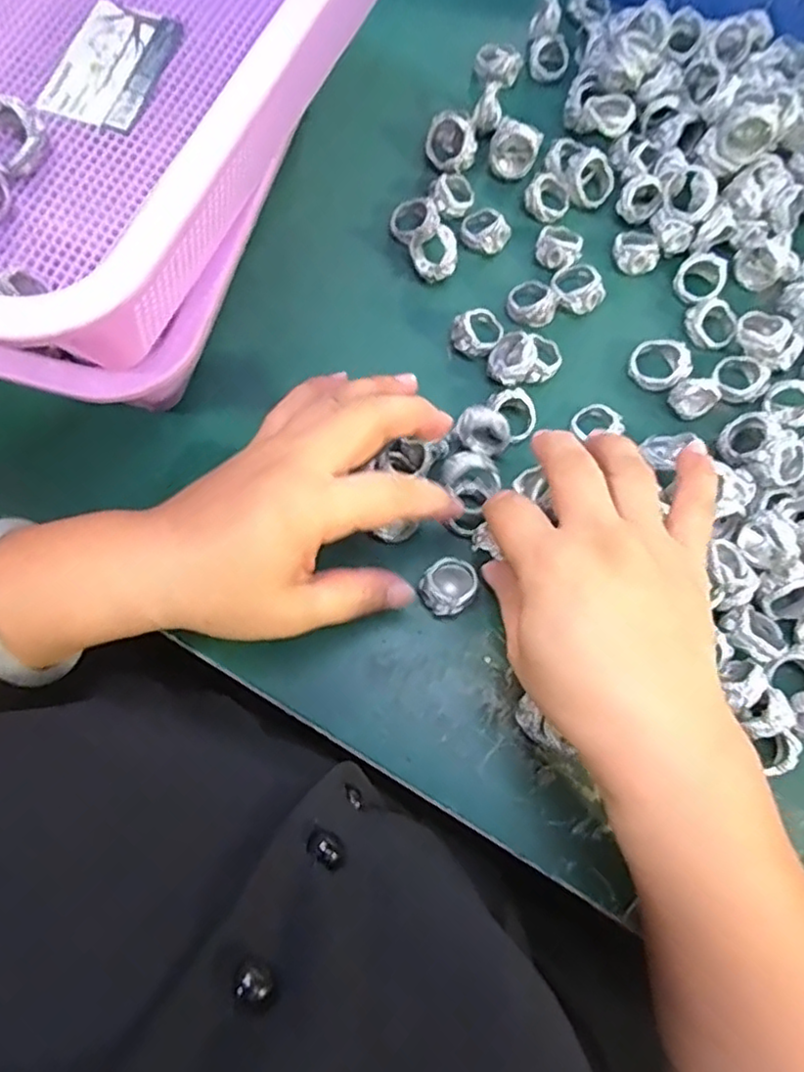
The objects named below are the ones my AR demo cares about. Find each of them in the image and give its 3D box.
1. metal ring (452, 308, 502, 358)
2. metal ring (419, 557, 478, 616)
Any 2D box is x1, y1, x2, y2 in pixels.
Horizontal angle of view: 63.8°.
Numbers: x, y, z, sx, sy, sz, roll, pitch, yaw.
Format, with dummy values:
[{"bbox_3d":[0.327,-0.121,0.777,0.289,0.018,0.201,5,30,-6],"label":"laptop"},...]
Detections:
[{"bbox_3d":[0.041,-0.111,0.351,0.026,0.013,0.027,1,75,-3],"label":"metal ring"},{"bbox_3d":[0.022,0.024,0.311,0.024,0.016,0.028,34,76,6],"label":"metal ring"}]

